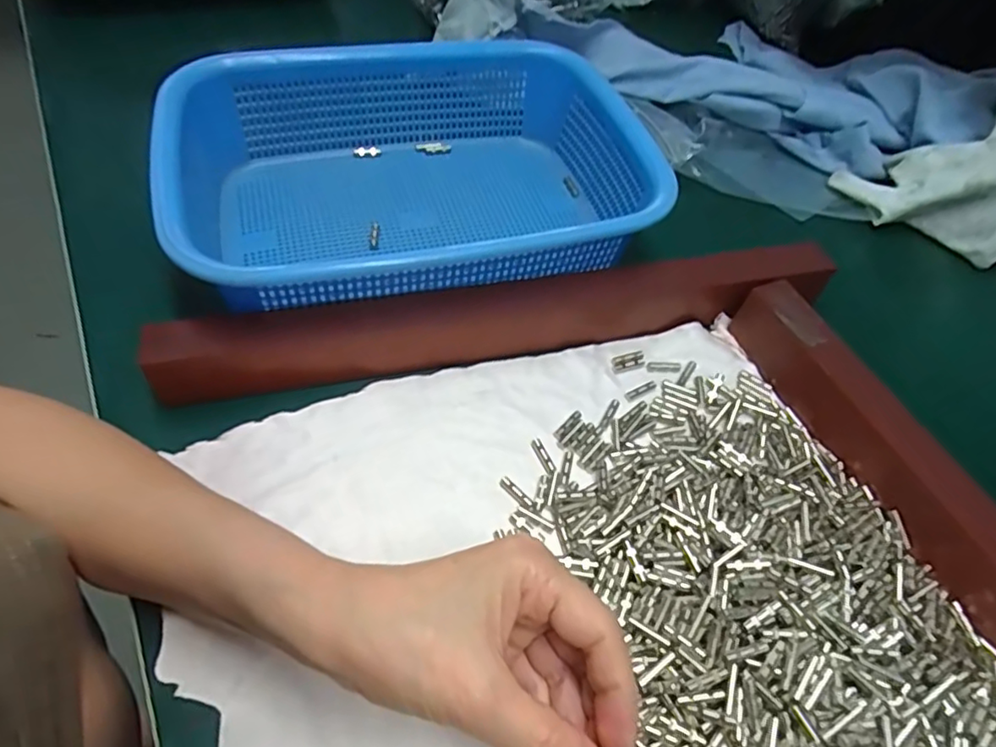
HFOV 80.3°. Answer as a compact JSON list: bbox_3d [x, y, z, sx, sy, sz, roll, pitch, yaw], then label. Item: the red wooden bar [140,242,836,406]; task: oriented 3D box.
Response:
[{"bbox_3d":[0.017,-0.038,0.340,0.388,0.052,0.031,-11,57,-10],"label":"red wooden bar"}]

